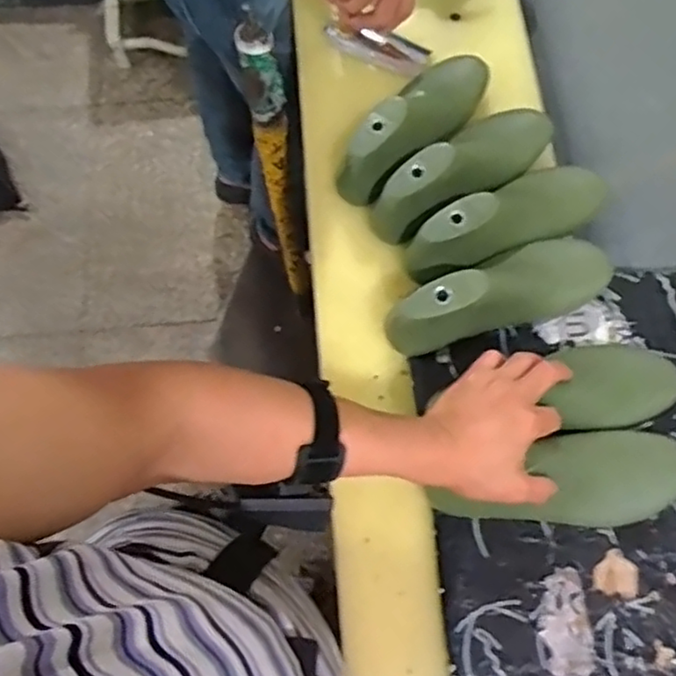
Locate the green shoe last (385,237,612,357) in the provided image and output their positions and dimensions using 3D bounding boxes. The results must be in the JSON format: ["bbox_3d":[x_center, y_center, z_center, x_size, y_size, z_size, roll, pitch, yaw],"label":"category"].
[{"bbox_3d":[0.139,-0.047,0.603,0.201,0.094,0.068,-16,70,-4],"label":"green shoe last"}]

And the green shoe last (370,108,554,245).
[{"bbox_3d":[0.132,-0.177,0.662,0.217,0.067,0.074,-41,74,-13],"label":"green shoe last"}]

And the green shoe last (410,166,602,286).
[{"bbox_3d":[0.168,-0.116,0.649,0.209,0.080,0.080,-24,70,-22],"label":"green shoe last"}]

